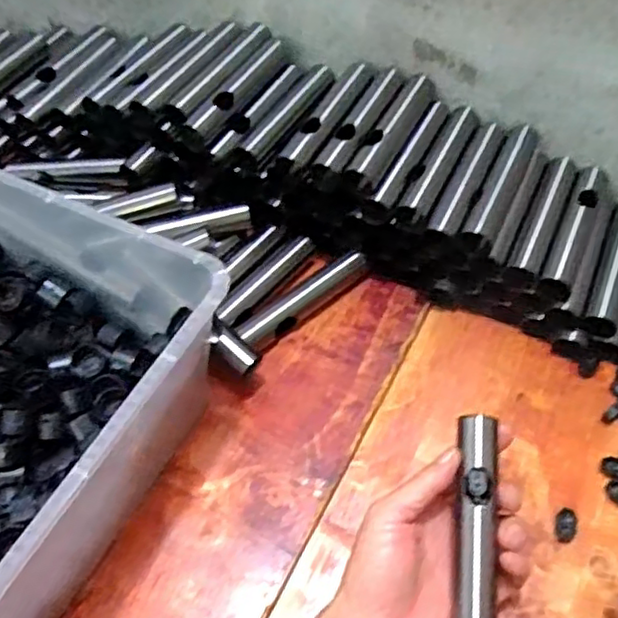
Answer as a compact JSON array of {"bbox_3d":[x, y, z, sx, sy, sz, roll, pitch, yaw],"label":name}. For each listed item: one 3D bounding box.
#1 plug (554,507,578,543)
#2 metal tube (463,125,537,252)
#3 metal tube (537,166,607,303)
[{"bbox_3d":[0.176,0.148,0.441,0.015,0.008,0.021,16,56,15],"label":"plug"},{"bbox_3d":[0.158,-0.101,0.529,0.024,0.019,0.138,21,57,16],"label":"metal tube"},{"bbox_3d":[0.218,-0.065,0.530,0.023,0.024,0.138,21,57,16],"label":"metal tube"}]

